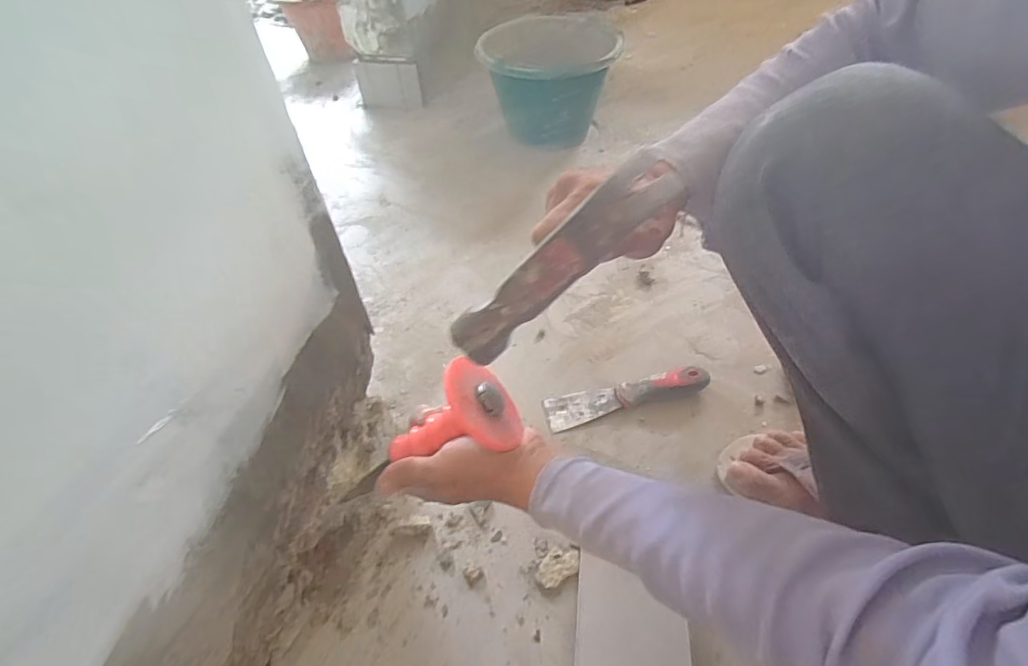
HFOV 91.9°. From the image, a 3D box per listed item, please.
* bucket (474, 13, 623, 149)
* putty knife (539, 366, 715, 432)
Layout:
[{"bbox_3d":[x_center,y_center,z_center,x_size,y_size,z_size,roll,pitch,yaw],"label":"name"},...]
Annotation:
[{"bbox_3d":[0.066,-0.482,0.986,0.249,0.191,0.241,0,49,3],"label":"bucket"},{"bbox_3d":[0.136,0.071,0.606,0.196,0.030,0.044,-11,50,-7],"label":"putty knife"}]

